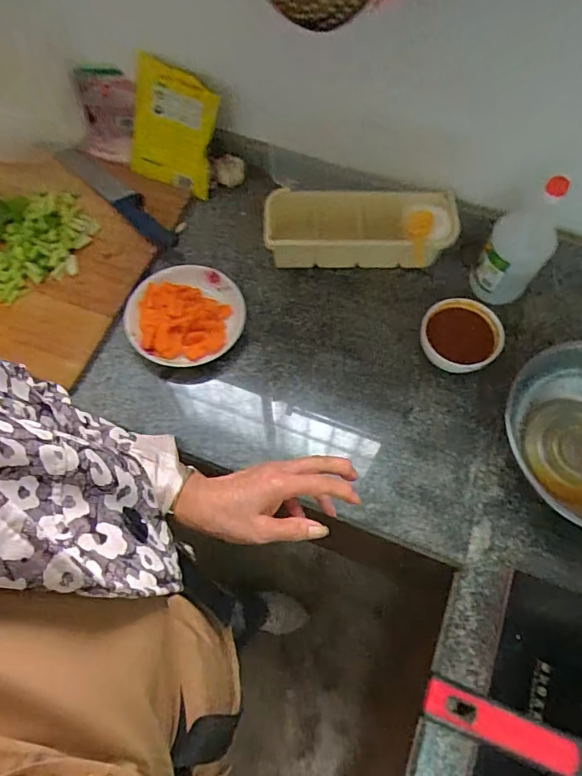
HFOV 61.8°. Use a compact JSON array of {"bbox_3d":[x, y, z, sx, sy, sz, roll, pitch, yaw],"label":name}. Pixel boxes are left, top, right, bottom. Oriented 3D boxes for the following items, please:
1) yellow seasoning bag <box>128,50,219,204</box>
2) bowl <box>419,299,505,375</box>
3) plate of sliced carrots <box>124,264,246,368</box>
[{"bbox_3d":[-0.193,-0.421,0.786,0.142,0.179,0.045,24,42,8],"label":"yellow seasoning bag"},{"bbox_3d":[0.252,-0.073,0.728,0.111,0.061,0.109,0,64,-1],"label":"bowl"},{"bbox_3d":[-0.158,-0.107,0.737,0.172,0.043,0.156,-4,64,-3],"label":"plate of sliced carrots"}]

